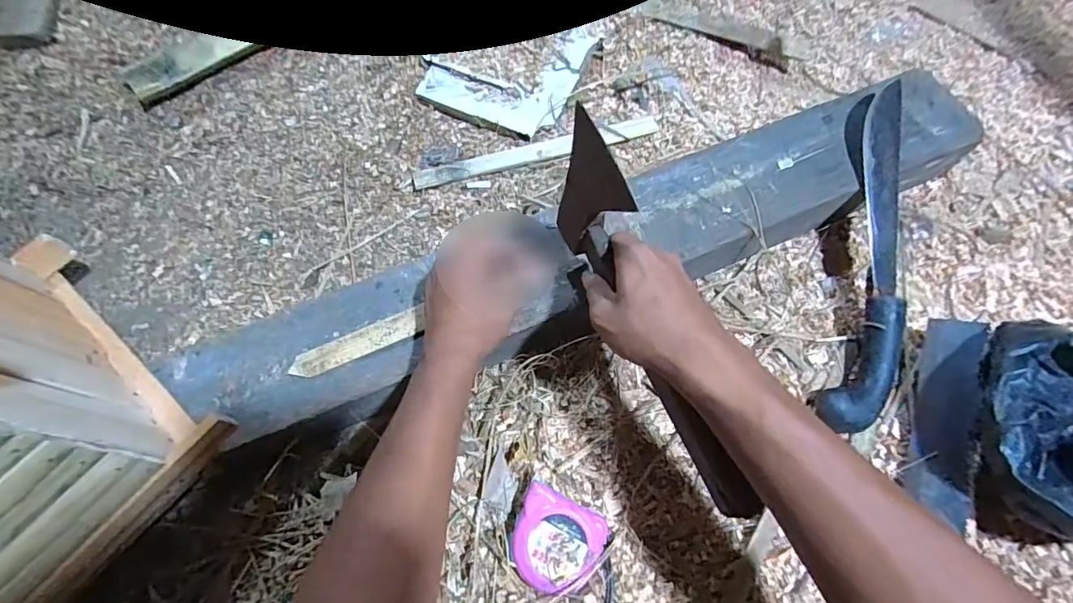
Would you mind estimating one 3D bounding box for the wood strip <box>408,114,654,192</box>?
[{"bbox_3d":[0.002,-0.181,0.591,0.299,0.010,0.031,-16,69,-7],"label":"wood strip"}]

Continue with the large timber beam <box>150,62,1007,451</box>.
[{"bbox_3d":[0.073,-0.052,0.499,0.828,0.064,0.123,-22,70,-9],"label":"large timber beam"}]

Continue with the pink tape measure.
[{"bbox_3d":[0.017,0.207,0.421,0.075,0.027,0.071,25,70,9],"label":"pink tape measure"}]

